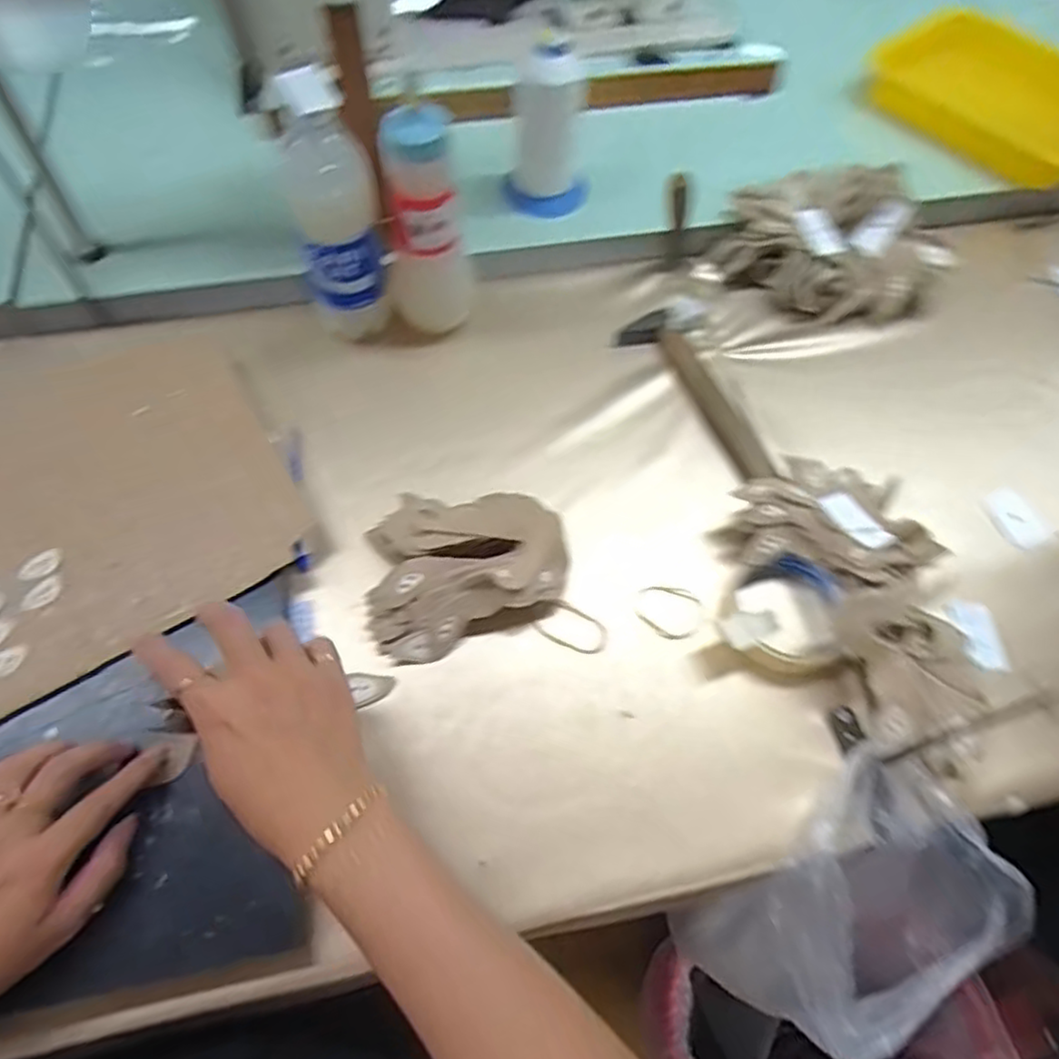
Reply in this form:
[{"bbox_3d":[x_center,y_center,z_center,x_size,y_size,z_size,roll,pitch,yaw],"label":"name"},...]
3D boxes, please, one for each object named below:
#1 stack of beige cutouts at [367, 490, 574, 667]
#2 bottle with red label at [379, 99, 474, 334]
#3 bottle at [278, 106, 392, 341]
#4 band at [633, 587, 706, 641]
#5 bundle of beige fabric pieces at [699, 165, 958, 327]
[{"bbox_3d":[-0.044,0.030,0.494,0.137,0.034,0.119,1,63,-1],"label":"stack of beige cutouts"},{"bbox_3d":[-0.085,-0.245,0.559,0.065,0.189,0.064,2,63,-1],"label":"bottle with red label"},{"bbox_3d":[-0.151,-0.238,0.538,0.066,0.190,0.061,-12,64,-8],"label":"bottle"},{"bbox_3d":[0.102,0.060,0.505,0.052,0.004,0.040,7,63,1],"label":"band"},{"bbox_3d":[0.283,-0.274,0.645,0.212,0.059,0.133,20,65,8],"label":"bundle of beige fabric pieces"}]

